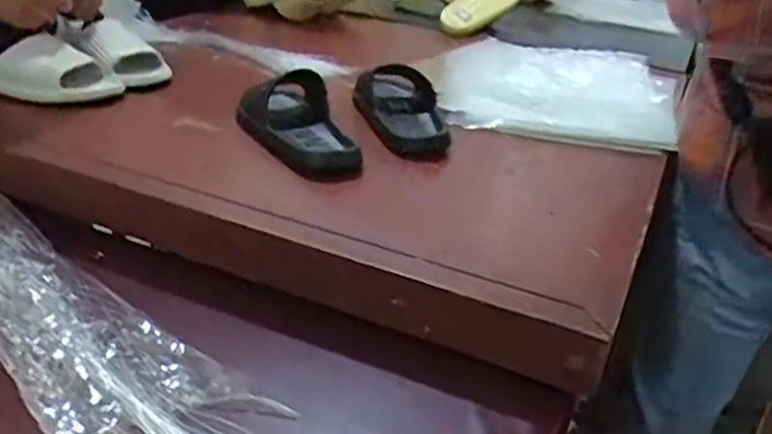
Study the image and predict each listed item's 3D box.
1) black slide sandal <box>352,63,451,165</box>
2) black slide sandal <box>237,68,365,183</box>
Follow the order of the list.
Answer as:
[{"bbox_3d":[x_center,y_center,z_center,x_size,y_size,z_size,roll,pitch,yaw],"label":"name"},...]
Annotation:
[{"bbox_3d":[0.025,-0.151,0.951,0.105,0.078,0.215,-1,27,-11],"label":"black slide sandal"},{"bbox_3d":[-0.103,-0.125,0.864,0.119,0.066,0.232,-9,30,-26],"label":"black slide sandal"}]

